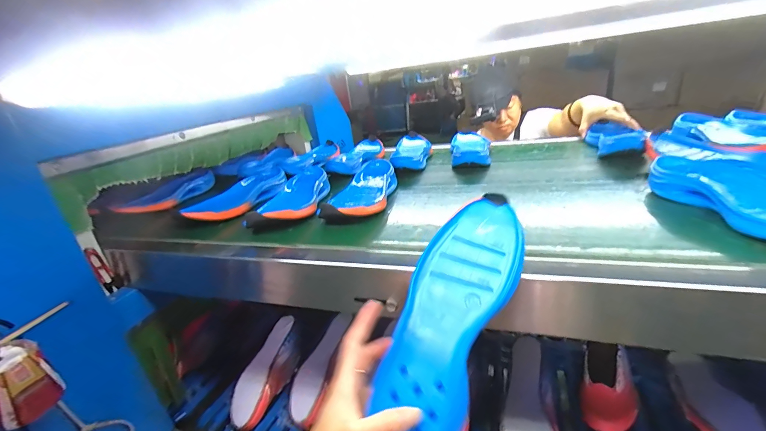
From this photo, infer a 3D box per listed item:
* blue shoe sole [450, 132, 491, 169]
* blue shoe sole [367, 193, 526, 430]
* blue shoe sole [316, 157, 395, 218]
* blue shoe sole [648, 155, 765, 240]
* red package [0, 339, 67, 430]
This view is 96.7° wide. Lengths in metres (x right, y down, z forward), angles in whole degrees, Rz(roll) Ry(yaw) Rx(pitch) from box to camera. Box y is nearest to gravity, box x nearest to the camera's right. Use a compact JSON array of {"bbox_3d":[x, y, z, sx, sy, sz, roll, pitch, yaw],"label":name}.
[{"bbox_3d":[0.221,-0.168,0.856,0.097,0.039,0.254,-1,22,14],"label":"blue shoe sole"},{"bbox_3d":[0.064,0.103,0.341,0.095,0.036,0.271,10,61,36],"label":"blue shoe sole"},{"bbox_3d":[-0.033,-0.052,0.655,0.100,0.041,0.271,-1,22,14],"label":"blue shoe sole"},{"bbox_3d":[0.459,-0.022,0.430,0.093,0.047,0.245,-6,21,1],"label":"blue shoe sole"},{"bbox_3d":[-0.472,0.218,0.439,0.062,0.087,0.068,5,24,28],"label":"red package"}]

